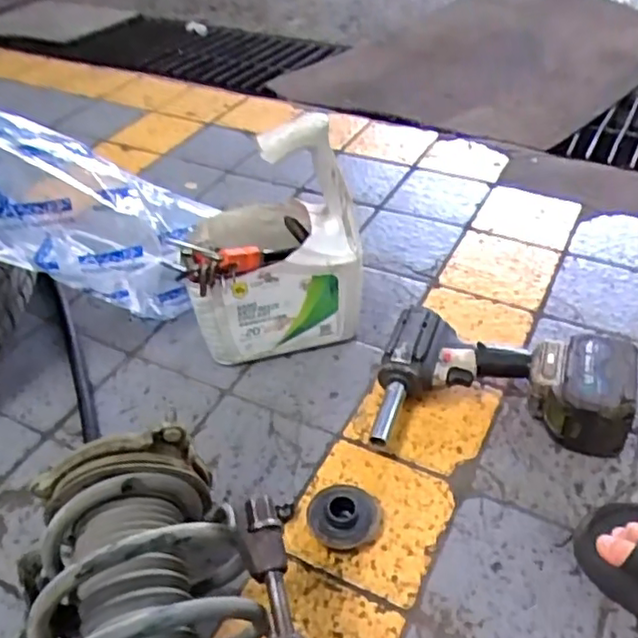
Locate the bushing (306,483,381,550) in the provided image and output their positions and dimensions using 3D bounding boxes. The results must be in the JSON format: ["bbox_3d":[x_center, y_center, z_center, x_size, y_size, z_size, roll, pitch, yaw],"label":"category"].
[{"bbox_3d":[0.026,0.198,0.665,0.074,0.030,0.069,-2,43,2],"label":"bushing"}]

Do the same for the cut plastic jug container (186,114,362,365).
[{"bbox_3d":[-0.066,-0.095,0.820,0.210,0.292,0.145,-15,42,-12],"label":"cut plastic jug container"}]

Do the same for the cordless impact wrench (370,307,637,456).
[{"bbox_3d":[0.210,0.078,0.751,0.276,0.086,0.183,6,42,11],"label":"cordless impact wrench"}]

